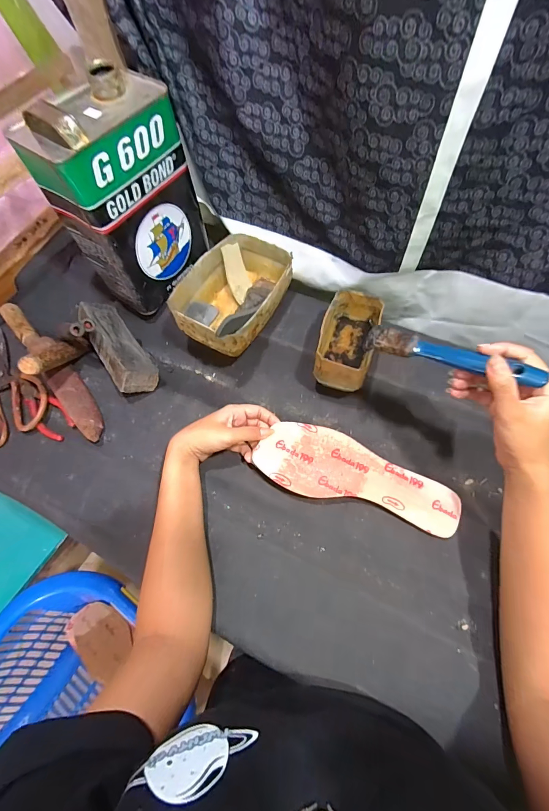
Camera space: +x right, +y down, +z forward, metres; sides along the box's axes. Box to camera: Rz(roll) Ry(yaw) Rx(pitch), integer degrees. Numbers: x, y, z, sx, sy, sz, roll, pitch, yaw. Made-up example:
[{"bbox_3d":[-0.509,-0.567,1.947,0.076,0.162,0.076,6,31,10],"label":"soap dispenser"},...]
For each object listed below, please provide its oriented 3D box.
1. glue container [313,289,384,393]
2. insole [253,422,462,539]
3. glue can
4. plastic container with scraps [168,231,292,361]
[{"bbox_3d":[0.102,-0.088,0.476,0.073,0.063,0.132,15,64,10],"label":"glue container"},{"bbox_3d":[0.099,0.083,0.412,0.239,0.006,0.082,18,68,5],"label":"insole"},{"bbox_3d":[-0.197,-0.274,0.476,0.103,0.233,0.160,29,67,17],"label":"glue can"},{"bbox_3d":[-0.058,-0.164,0.519,0.127,0.067,0.183,28,67,16],"label":"plastic container with scraps"}]

